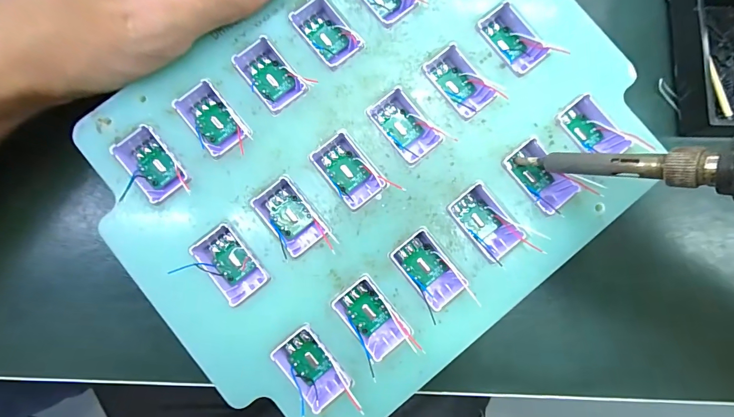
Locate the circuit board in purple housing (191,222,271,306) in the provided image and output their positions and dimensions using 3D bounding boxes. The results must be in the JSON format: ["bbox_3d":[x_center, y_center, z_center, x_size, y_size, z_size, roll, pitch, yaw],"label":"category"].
[{"bbox_3d":[-0.058,0.024,0.155,0.020,0.015,0.032,-38,86,-3],"label":"circuit board in purple housing"}]

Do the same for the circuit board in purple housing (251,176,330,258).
[{"bbox_3d":[-0.033,0.004,0.156,0.019,0.011,0.032,-39,86,-3],"label":"circuit board in purple housing"}]

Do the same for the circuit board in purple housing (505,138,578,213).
[{"bbox_3d":[0.077,-0.015,0.160,0.022,0.010,0.032,-40,87,-3],"label":"circuit board in purple housing"}]

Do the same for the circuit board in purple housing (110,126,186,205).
[{"bbox_3d":[-0.094,-0.020,0.156,0.019,0.011,0.032,-41,87,-3],"label":"circuit board in purple housing"}]

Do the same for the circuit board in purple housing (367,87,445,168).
[{"bbox_3d":[0.017,-0.037,0.160,0.020,0.010,0.033,-38,86,-3],"label":"circuit board in purple housing"}]

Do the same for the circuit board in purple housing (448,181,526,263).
[{"bbox_3d":[0.052,0.006,0.157,0.020,0.011,0.031,-39,86,-3],"label":"circuit board in purple housing"}]

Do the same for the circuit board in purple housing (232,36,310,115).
[{"bbox_3d":[-0.043,-0.060,0.161,0.020,0.010,0.033,-37,86,-3],"label":"circuit board in purple housing"}]

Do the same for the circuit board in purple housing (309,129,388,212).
[{"bbox_3d":[-0.008,-0.016,0.158,0.020,0.010,0.032,-38,86,-3],"label":"circuit board in purple housing"}]

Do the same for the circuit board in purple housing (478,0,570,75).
[{"bbox_3d":[0.067,-0.077,0.165,0.021,0.011,0.035,-36,86,-3],"label":"circuit board in purple housing"}]

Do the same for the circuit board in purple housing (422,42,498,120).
[{"bbox_3d":[0.042,-0.057,0.163,0.020,0.011,0.032,-37,86,-3],"label":"circuit board in purple housing"}]

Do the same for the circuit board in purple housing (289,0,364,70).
[{"bbox_3d":[-0.018,-0.080,0.163,0.019,0.010,0.033,-38,86,-3],"label":"circuit board in purple housing"}]

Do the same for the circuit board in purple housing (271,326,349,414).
[{"bbox_3d":[-0.023,0.067,0.150,0.019,0.010,0.030,-38,86,-3],"label":"circuit board in purple housing"}]

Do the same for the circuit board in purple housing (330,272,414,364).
[{"bbox_3d":[0.002,0.047,0.152,0.020,0.010,0.031,-39,86,-3],"label":"circuit board in purple housing"}]

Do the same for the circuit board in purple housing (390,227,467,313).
[{"bbox_3d":[0.027,0.026,0.155,0.018,0.010,0.031,-37,86,-3],"label":"circuit board in purple housing"}]

